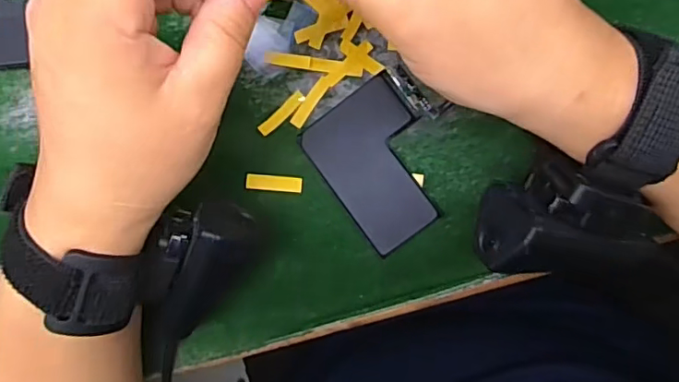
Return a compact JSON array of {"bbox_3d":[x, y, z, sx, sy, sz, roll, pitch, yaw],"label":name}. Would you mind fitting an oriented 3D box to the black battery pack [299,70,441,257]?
[{"bbox_3d":[0.021,-0.013,0.276,0.057,0.005,0.076,-36,85,6],"label":"black battery pack"}]

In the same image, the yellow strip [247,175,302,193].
[{"bbox_3d":[-0.034,-0.004,0.284,0.030,0.004,0.008,5,90,8],"label":"yellow strip"}]

